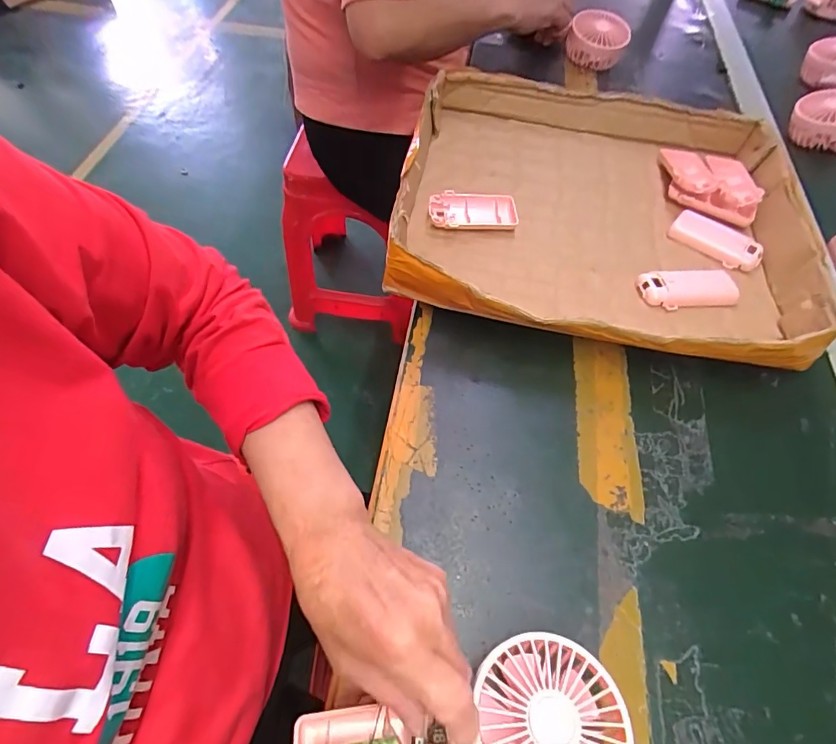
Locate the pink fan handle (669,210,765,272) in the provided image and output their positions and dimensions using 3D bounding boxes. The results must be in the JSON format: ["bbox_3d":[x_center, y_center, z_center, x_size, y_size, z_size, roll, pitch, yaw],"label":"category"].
[{"bbox_3d":[0.326,-0.143,0.517,0.092,0.018,0.039,40,65,19],"label":"pink fan handle"}]

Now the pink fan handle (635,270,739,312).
[{"bbox_3d":[0.267,-0.082,0.470,0.090,0.016,0.041,-3,60,-5],"label":"pink fan handle"}]

